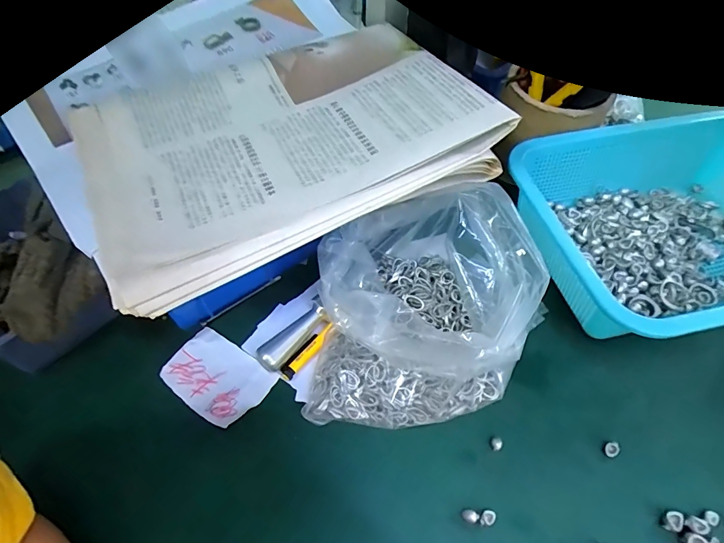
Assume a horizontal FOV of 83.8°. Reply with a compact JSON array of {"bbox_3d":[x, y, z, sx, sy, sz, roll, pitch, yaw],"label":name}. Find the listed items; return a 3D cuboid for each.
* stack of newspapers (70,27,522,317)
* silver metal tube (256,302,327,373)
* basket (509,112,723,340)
[{"bbox_3d":[-0.055,-0.099,0.293,0.275,0.028,0.180,-25,61,-14],"label":"stack of newspapers"},{"bbox_3d":[-0.053,0.051,0.313,0.019,0.016,0.061,35,64,20],"label":"silver metal tube"},{"bbox_3d":[0.276,-0.048,0.358,0.244,0.066,0.212,-6,58,-3],"label":"basket"}]

